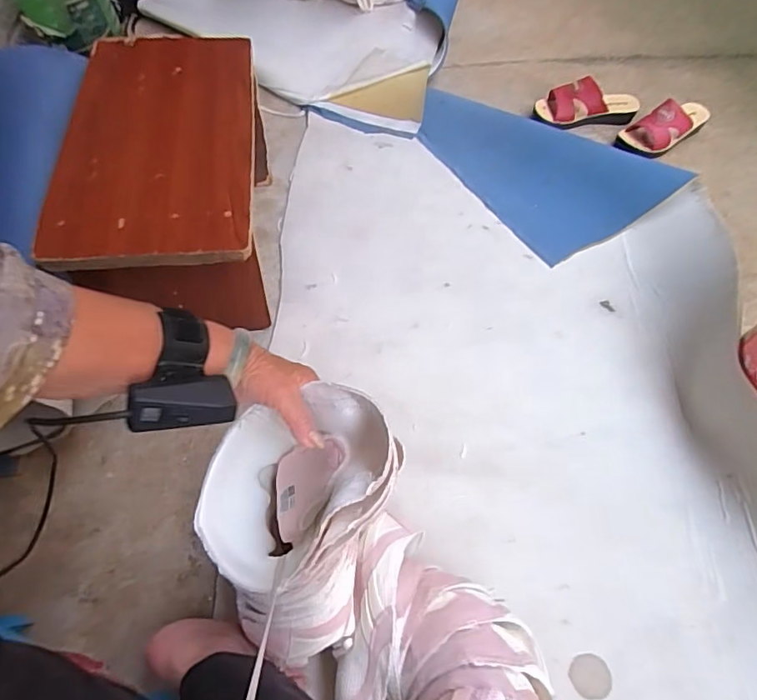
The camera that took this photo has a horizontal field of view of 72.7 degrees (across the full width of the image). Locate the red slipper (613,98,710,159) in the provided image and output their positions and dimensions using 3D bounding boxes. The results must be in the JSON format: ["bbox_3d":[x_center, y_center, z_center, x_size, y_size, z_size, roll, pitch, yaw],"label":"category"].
[{"bbox_3d":[0.604,-0.475,1.076,0.207,0.083,0.085,-29,65,-15],"label":"red slipper"}]

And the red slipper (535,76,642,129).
[{"bbox_3d":[0.441,-0.522,1.095,0.209,0.071,0.082,-6,62,-3],"label":"red slipper"}]

